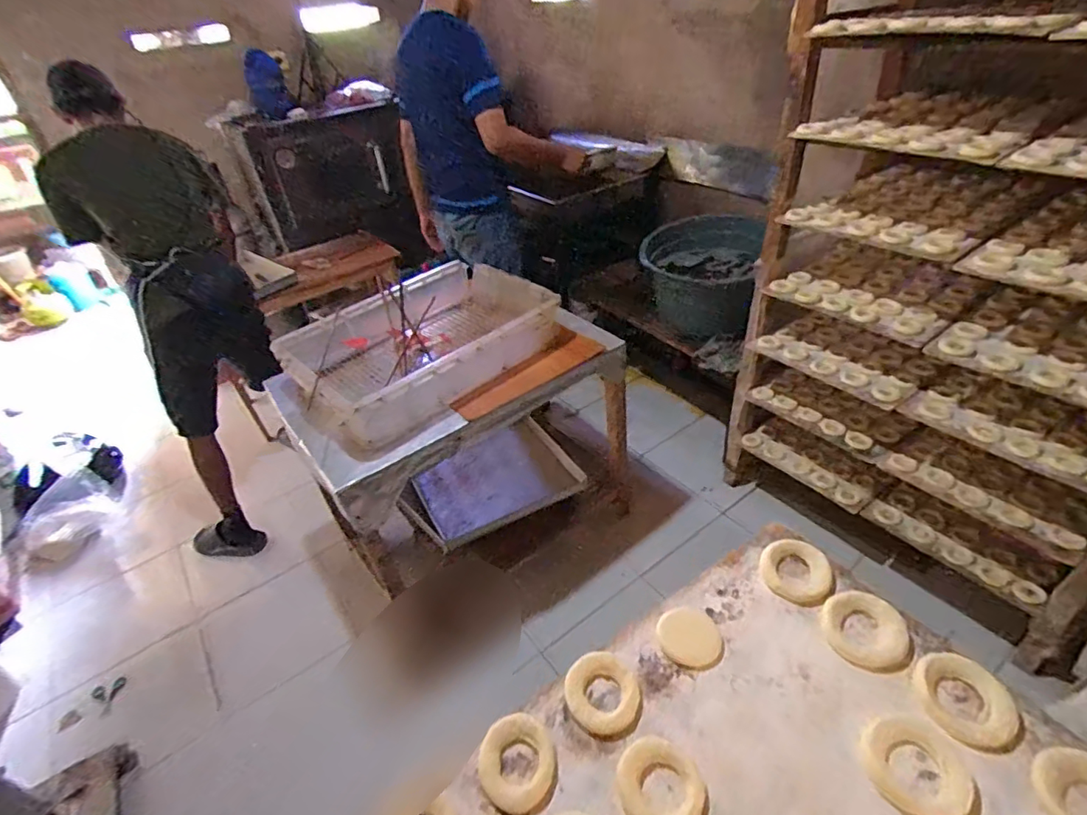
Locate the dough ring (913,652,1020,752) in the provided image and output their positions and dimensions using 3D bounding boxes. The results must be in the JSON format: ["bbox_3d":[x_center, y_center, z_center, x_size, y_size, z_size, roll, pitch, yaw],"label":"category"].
[{"bbox_3d":[0.416,0.287,0.541,0.083,0.012,0.081,-5,38,4],"label":"dough ring"}]

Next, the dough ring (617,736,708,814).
[{"bbox_3d":[0.110,0.357,0.512,0.076,0.018,0.082,-5,38,4],"label":"dough ring"}]

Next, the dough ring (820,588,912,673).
[{"bbox_3d":[0.354,0.244,0.606,0.078,0.016,0.085,-5,38,4],"label":"dough ring"}]

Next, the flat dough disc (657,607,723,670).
[{"bbox_3d":[0.166,0.258,0.620,0.068,0.008,0.063,-5,38,4],"label":"flat dough disc"}]

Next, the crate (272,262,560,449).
[{"bbox_3d":[-0.312,-0.188,1.514,0.719,0.153,0.500,-32,44,-29],"label":"crate"}]

